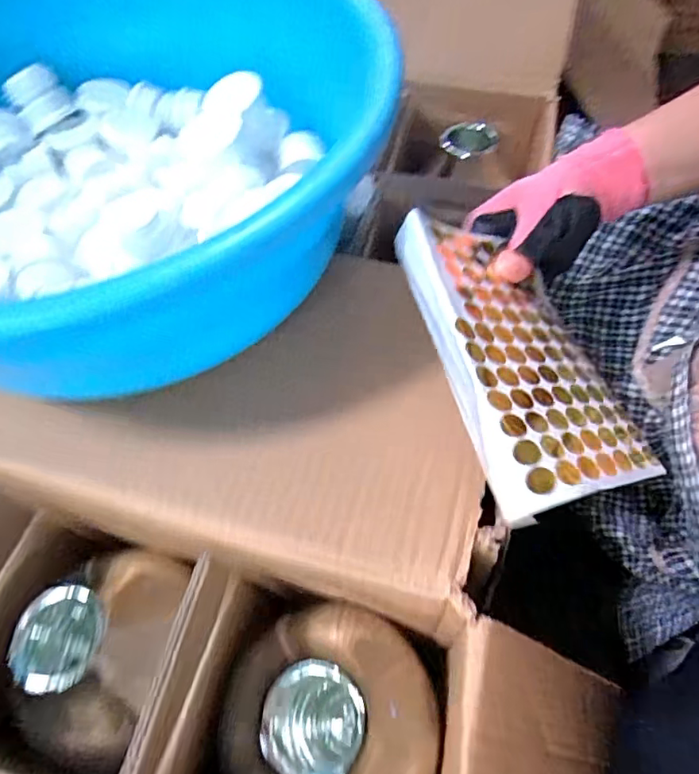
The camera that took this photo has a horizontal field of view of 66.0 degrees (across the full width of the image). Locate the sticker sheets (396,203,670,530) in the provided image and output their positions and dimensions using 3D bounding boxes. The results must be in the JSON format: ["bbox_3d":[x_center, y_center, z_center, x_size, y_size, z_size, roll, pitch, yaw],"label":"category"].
[{"bbox_3d":[0.088,-0.018,0.280,0.118,0.020,0.161,-2,59,-36],"label":"sticker sheets"}]

